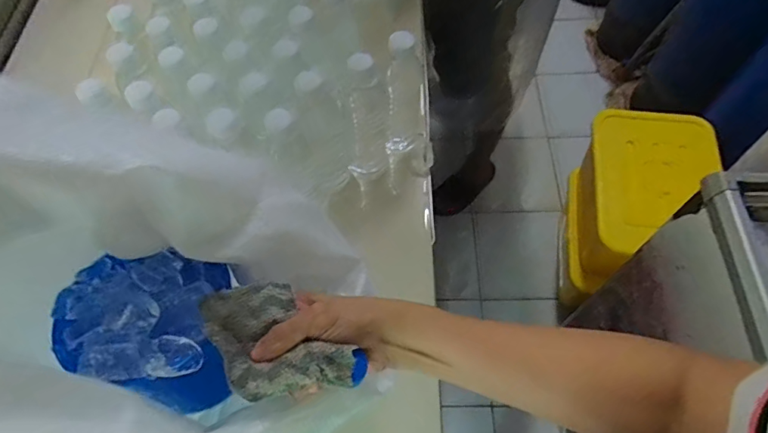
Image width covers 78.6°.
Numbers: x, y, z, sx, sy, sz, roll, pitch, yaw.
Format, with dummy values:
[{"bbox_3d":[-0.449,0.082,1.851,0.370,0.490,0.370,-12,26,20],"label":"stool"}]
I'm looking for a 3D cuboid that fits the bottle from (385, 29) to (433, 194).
[{"bbox_3d":[0.035,-0.135,0.658,0.064,0.245,0.074,-2,63,2],"label":"bottle"}]

